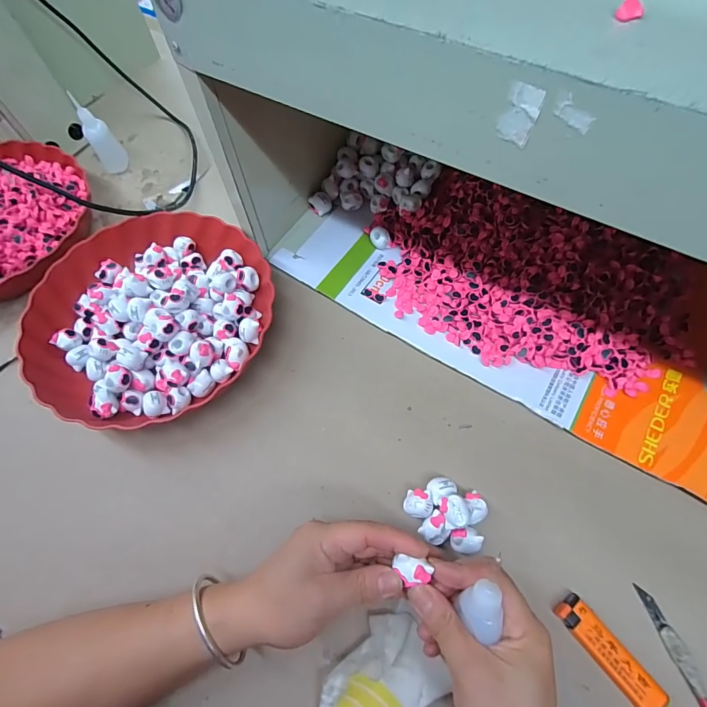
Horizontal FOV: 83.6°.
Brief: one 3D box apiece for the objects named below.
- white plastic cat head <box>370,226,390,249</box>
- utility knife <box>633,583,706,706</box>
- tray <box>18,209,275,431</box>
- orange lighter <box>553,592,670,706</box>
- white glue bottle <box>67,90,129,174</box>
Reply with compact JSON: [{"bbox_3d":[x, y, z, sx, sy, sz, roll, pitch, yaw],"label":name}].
[{"bbox_3d":[0.031,-0.132,0.457,0.022,0.018,0.025,-5,66,1],"label":"white plastic cat head"},{"bbox_3d":[0.248,0.238,0.290,0.013,0.009,0.120,-16,66,-5],"label":"utility knife"},{"bbox_3d":[-0.207,-0.044,0.415,0.236,0.050,0.229,-42,71,-15],"label":"tray"},{"bbox_3d":[0.191,0.224,0.296,0.024,0.015,0.081,-36,69,-12],"label":"orange lighter"},{"bbox_3d":[-0.338,-0.289,0.528,0.033,0.087,0.039,-31,68,-11],"label":"white glue bottle"}]

